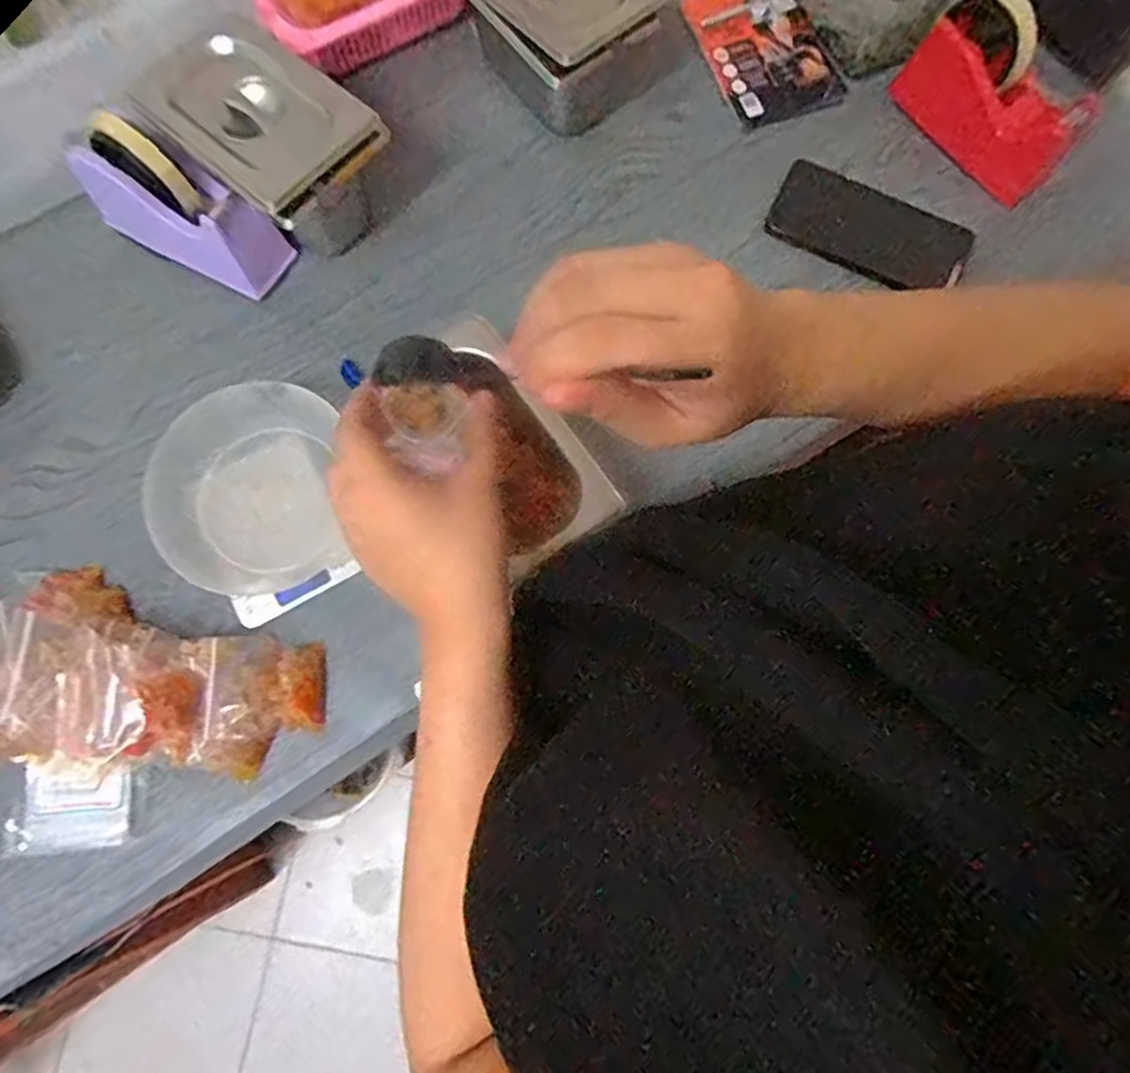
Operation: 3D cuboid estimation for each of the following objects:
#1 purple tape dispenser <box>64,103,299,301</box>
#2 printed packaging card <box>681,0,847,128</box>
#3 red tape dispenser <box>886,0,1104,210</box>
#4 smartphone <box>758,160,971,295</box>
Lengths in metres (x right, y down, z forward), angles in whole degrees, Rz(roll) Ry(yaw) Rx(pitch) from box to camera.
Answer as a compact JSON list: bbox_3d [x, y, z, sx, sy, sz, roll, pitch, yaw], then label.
[{"bbox_3d":[-0.308,-0.268,0.567,0.145,0.107,0.061,27,79,4],"label":"purple tape dispenser"},{"bbox_3d":[0.182,-0.454,0.661,0.102,0.005,0.157,-21,80,-5],"label":"printed packaging card"},{"bbox_3d":[0.357,-0.366,0.595,0.040,0.105,0.152,-41,82,-9],"label":"red tape dispenser"},{"bbox_3d":[0.264,-0.268,0.620,0.165,0.015,0.087,28,79,4],"label":"smartphone"}]

